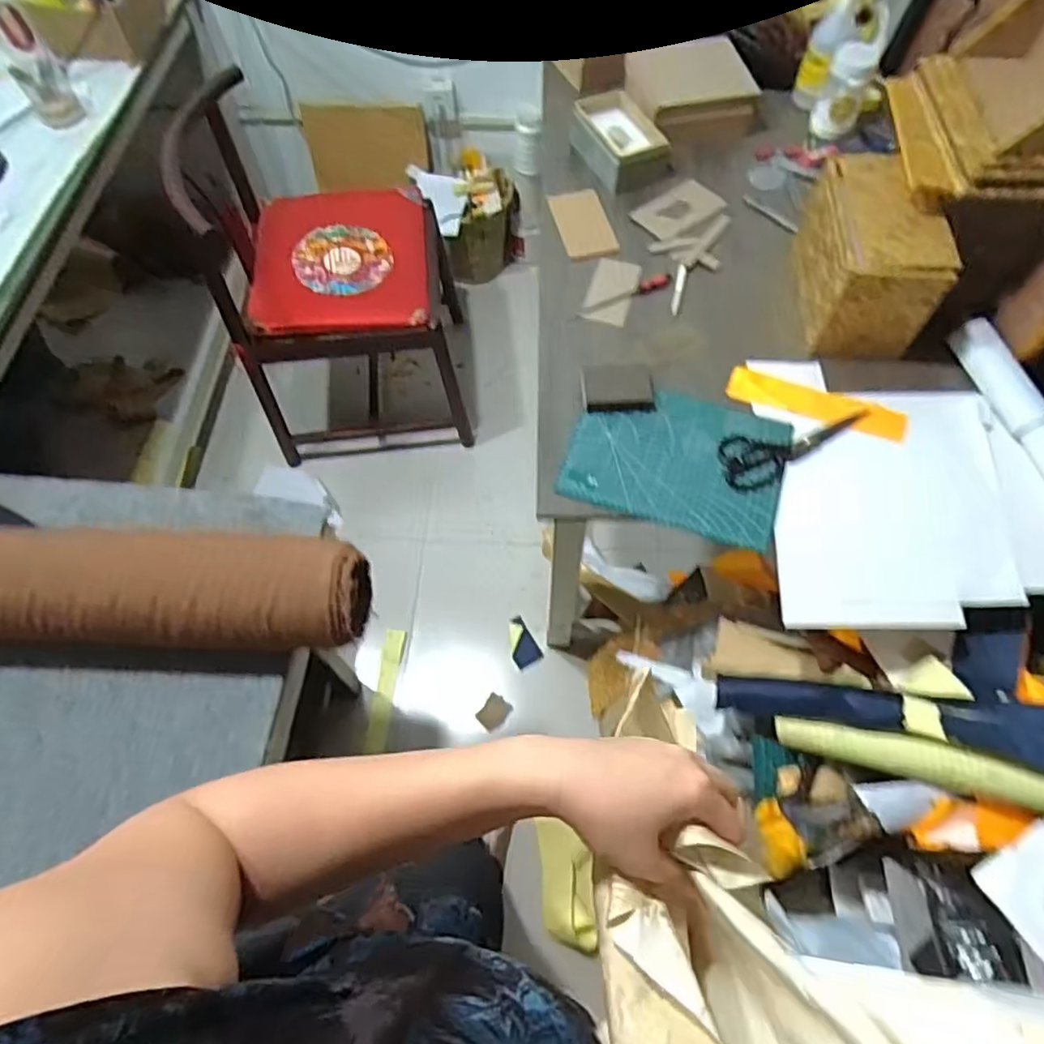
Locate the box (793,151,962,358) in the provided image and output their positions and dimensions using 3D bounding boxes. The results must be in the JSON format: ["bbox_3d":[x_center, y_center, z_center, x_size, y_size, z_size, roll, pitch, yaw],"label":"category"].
[{"bbox_3d":[0.509,-0.391,0.951,0.142,0.168,0.241,1,63,3],"label":"box"}]

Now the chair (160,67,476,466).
[{"bbox_3d":[-0.418,-0.542,1.517,0.486,0.765,0.467,-6,63,-1],"label":"chair"}]

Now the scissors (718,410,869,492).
[{"bbox_3d":[0.387,-0.107,0.907,0.224,0.014,0.086,-17,64,-6],"label":"scissors"}]

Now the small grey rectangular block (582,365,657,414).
[{"bbox_3d":[0.143,-0.196,0.945,0.102,0.026,0.068,-3,63,1],"label":"small grey rectangular block"}]

